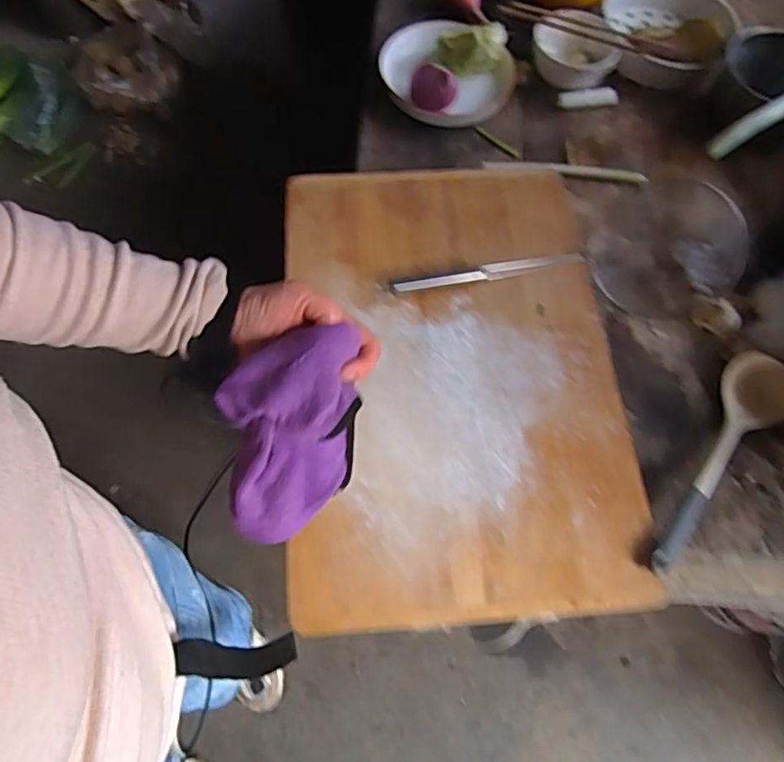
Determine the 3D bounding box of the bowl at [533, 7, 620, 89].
[{"bbox_3d":[0.288,-0.516,0.908,0.109,0.050,0.116,1,67,-3],"label":"bowl"}]

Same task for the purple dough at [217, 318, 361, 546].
[{"bbox_3d":[-0.082,0.041,0.442,0.090,0.168,0.043,16,22,7],"label":"purple dough"}]

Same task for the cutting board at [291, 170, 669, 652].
[{"bbox_3d":[0.071,-0.022,0.691,0.372,0.032,0.569,-4,65,-2],"label":"cutting board"}]

